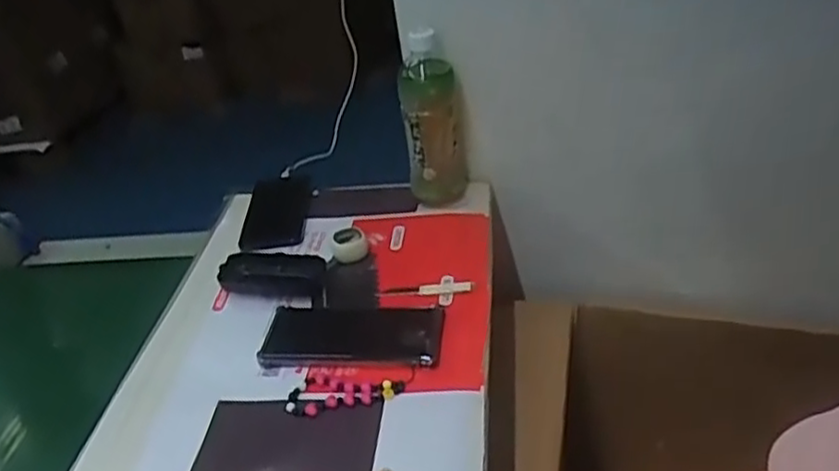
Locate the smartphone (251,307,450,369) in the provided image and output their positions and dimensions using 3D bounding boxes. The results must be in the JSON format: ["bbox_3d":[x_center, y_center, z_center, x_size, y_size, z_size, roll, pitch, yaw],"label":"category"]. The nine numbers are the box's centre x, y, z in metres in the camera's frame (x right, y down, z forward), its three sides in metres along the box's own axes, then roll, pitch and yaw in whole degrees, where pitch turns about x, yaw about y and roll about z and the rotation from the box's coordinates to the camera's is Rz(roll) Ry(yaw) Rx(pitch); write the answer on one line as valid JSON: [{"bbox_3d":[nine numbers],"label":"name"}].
[{"bbox_3d":[-0.062,0.091,0.671,0.163,0.009,0.081,0,34,8],"label":"smartphone"}]

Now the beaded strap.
[{"bbox_3d":[-0.064,0.136,0.610,0.092,0.005,0.045,2,35,12],"label":"beaded strap"}]

